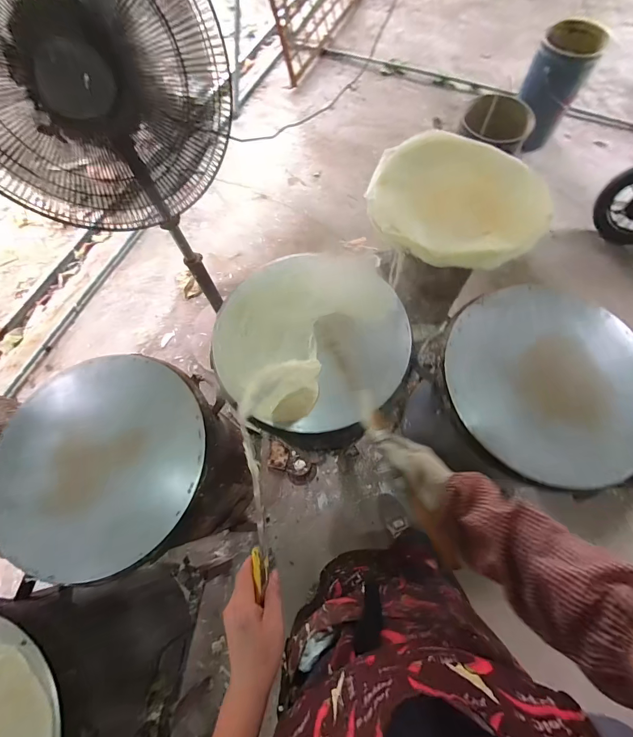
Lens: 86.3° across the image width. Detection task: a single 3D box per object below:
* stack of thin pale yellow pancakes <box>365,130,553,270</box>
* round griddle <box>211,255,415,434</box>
[{"bbox_3d":[0.297,-0.365,0.734,0.382,0.075,0.294,25,71,12],"label":"stack of thin pale yellow pancakes"},{"bbox_3d":[-0.007,-0.059,0.662,0.383,0.053,0.349,-1,68,2],"label":"round griddle"}]

